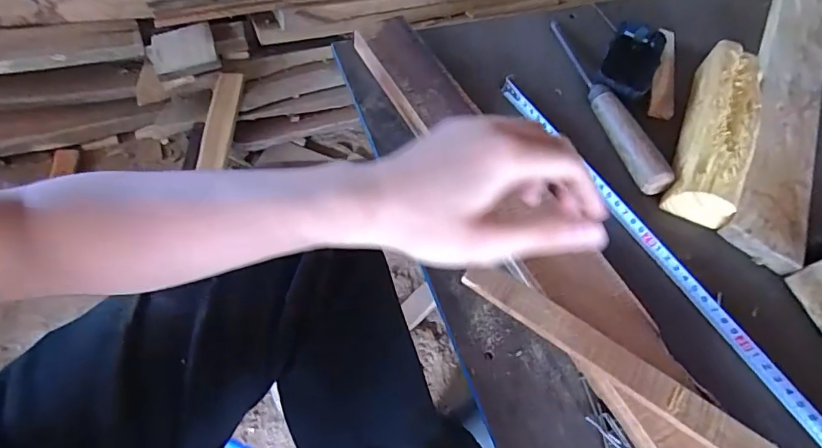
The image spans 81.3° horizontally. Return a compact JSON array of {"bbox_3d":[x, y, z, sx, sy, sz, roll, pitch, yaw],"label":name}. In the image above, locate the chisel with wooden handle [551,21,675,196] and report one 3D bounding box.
[{"bbox_3d":[0.183,-0.126,0.468,0.024,0.025,0.227,-11,61,-14],"label":"chisel with wooden handle"}]

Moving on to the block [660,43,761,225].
[{"bbox_3d":[0.290,-0.091,0.452,0.054,0.035,0.204,27,59,8],"label":"block"}]

